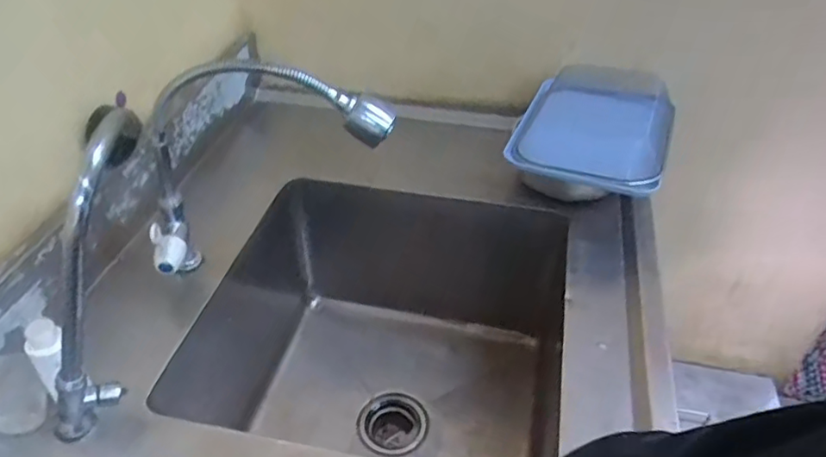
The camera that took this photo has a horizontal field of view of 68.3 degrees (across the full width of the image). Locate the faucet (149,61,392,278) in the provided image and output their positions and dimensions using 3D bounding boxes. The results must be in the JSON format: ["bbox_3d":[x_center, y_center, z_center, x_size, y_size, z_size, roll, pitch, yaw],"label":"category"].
[{"bbox_3d":[-0.173,-0.060,0.741,0.288,0.299,0.086,-5,40,-8],"label":"faucet"}]

